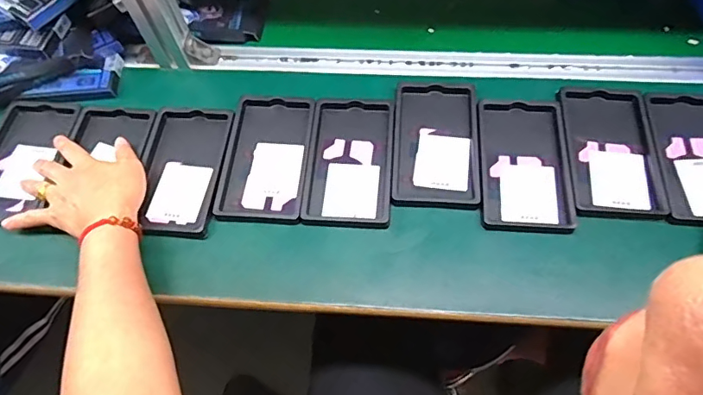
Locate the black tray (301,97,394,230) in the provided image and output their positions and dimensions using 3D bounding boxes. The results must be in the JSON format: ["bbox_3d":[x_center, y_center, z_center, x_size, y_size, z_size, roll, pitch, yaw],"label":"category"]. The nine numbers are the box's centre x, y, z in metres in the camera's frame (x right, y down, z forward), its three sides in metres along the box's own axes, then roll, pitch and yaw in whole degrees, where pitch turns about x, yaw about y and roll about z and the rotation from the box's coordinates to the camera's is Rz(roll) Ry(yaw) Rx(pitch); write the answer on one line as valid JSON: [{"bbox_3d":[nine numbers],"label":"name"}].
[{"bbox_3d":[-0.003,-0.041,0.546,0.092,0.014,0.158,2,61,4],"label":"black tray"}]

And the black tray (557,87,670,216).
[{"bbox_3d":[0.280,-0.052,0.537,0.093,0.016,0.166,2,61,4],"label":"black tray"}]

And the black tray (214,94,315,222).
[{"bbox_3d":[-0.097,-0.048,0.553,0.092,0.014,0.160,3,61,5],"label":"black tray"}]

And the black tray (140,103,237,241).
[{"bbox_3d":[-0.191,-0.033,0.550,0.093,0.011,0.164,2,61,4],"label":"black tray"}]

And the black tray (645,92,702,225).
[{"bbox_3d":[0.374,-0.044,0.527,0.093,0.015,0.162,4,61,5],"label":"black tray"}]

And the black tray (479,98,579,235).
[{"bbox_3d":[0.187,-0.037,0.532,0.093,0.017,0.158,4,61,6],"label":"black tray"}]

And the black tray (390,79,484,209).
[{"bbox_3d":[0.096,-0.062,0.553,0.094,0.019,0.163,3,61,4],"label":"black tray"}]

